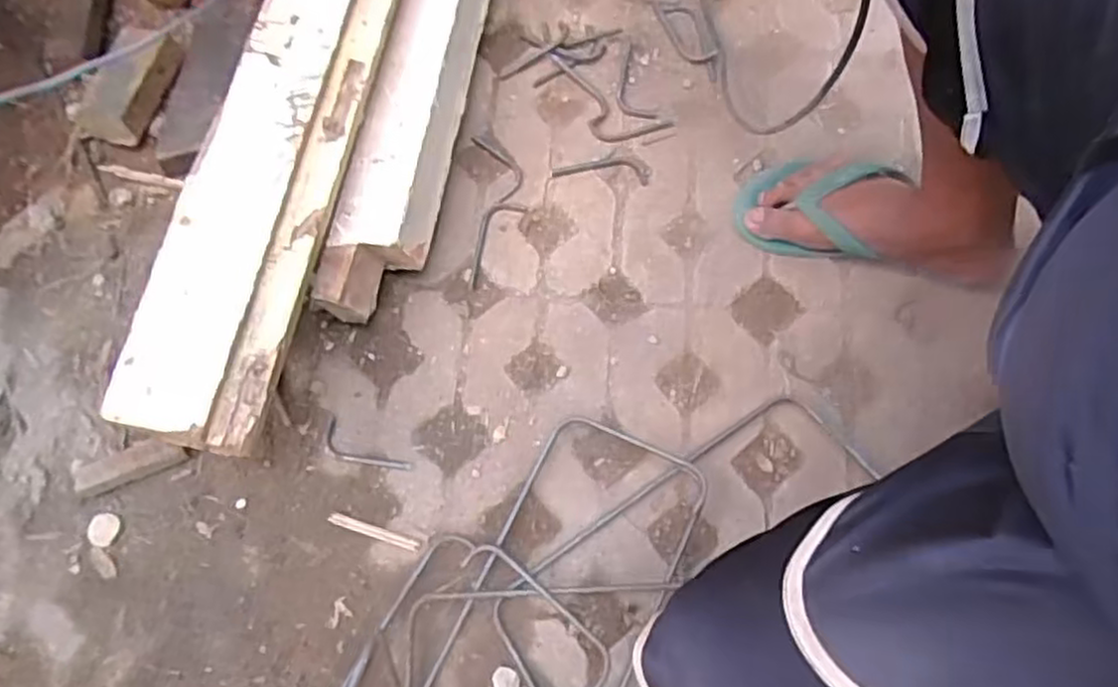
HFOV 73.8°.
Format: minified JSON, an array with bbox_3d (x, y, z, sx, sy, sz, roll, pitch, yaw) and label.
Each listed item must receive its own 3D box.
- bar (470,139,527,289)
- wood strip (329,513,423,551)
[{"bbox_3d":[-0.065,-0.141,0.792,0.056,0.016,0.167,-1,71,-1],"label":"bar"},{"bbox_3d":[-0.174,0.176,0.697,0.089,0.005,0.010,18,72,5],"label":"wood strip"}]

